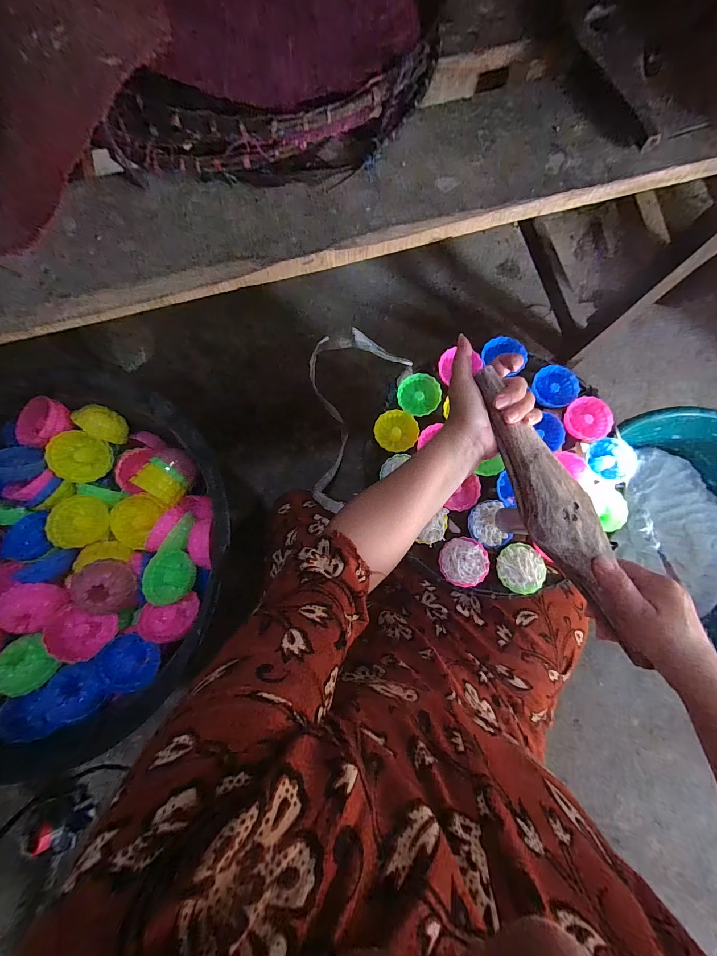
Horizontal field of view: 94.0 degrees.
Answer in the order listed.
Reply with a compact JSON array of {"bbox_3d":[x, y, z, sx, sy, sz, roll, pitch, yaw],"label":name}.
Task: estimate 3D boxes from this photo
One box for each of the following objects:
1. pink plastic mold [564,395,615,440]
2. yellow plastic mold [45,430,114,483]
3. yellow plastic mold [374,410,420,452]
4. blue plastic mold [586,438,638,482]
[{"bbox_3d":[0.324,-0.082,0.475,0.061,0.020,0.061,0,82,2],"label":"pink plastic mold"},{"bbox_3d":[-0.343,-0.028,0.410,0.030,0.061,0.060,27,96,35],"label":"yellow plastic mold"},{"bbox_3d":[0.054,-0.067,0.479,0.059,0.022,0.055,7,82,3],"label":"yellow plastic mold"},{"bbox_3d":[0.350,-0.025,0.465,0.049,0.030,0.059,-13,81,0],"label":"blue plastic mold"}]

